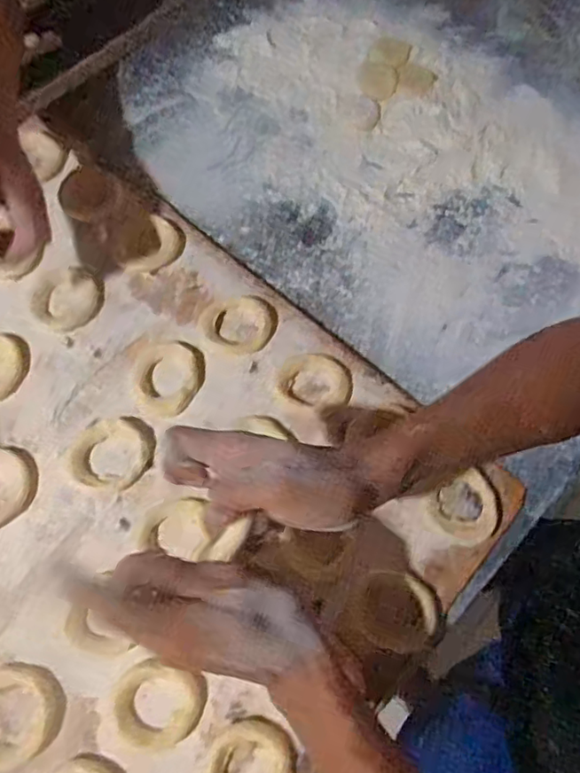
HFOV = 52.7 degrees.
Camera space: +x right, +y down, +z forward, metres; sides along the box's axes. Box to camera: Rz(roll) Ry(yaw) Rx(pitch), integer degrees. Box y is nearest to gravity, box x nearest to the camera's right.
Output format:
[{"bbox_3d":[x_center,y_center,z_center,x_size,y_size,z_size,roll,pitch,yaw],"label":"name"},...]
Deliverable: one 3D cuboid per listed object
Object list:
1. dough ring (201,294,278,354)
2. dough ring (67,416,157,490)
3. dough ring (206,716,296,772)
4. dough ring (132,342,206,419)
[{"bbox_3d":[-0.044,-0.059,0.517,0.061,0.009,0.058,0,68,-1],"label":"dough ring"},{"bbox_3d":[-0.142,0.054,0.471,0.068,0.011,0.055,-38,73,-15],"label":"dough ring"},{"bbox_3d":[-0.027,0.256,0.391,0.056,0.010,0.060,0,68,-1],"label":"dough ring"},{"bbox_3d":[-0.104,-0.010,0.498,0.062,0.012,0.068,0,68,-1],"label":"dough ring"}]

